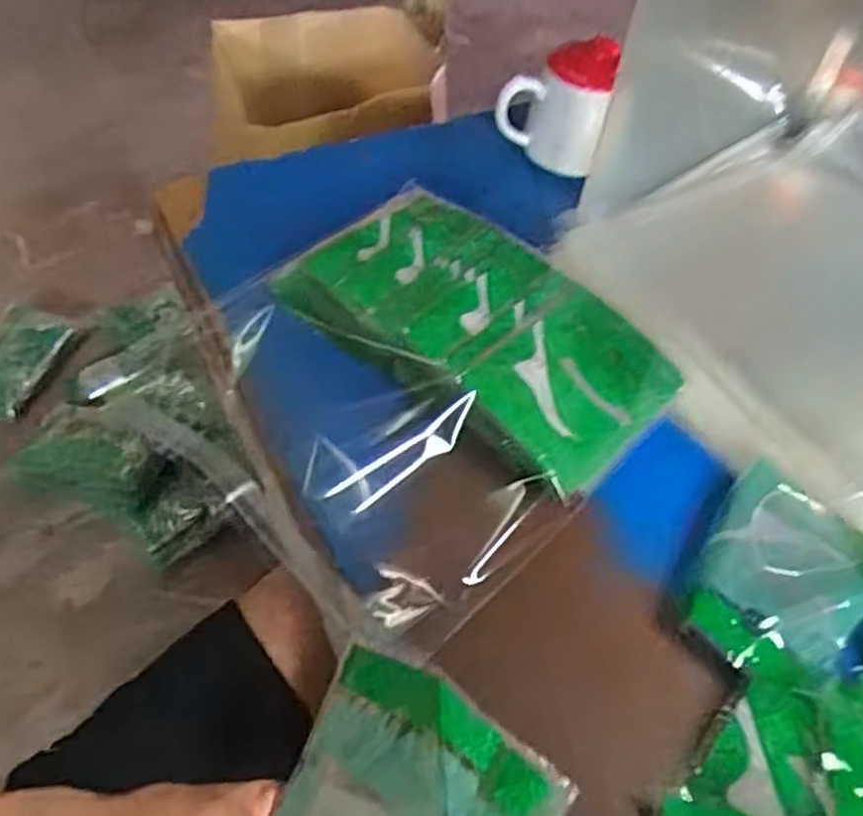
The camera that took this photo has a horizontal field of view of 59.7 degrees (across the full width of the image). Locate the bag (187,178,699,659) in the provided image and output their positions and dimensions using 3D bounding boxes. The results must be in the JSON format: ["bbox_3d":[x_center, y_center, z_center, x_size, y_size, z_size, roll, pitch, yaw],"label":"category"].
[{"bbox_3d":[-0.003,-0.026,0.511,0.278,0.038,0.279,-34,61,-28],"label":"bag"}]

